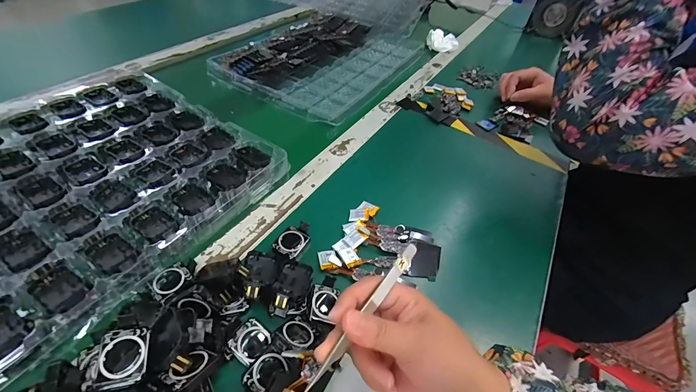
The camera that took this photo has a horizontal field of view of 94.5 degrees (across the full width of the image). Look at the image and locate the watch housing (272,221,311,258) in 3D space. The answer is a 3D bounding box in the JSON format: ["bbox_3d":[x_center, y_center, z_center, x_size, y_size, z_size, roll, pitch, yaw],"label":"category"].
[{"bbox_3d":[-0.063,0.050,0.373,0.029,0.010,0.046,27,49,19],"label":"watch housing"}]

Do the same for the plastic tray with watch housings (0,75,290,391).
[{"bbox_3d":[-0.355,0.022,0.345,0.356,0.044,0.506,30,50,21],"label":"plastic tray with watch housings"}]

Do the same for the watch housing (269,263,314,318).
[{"bbox_3d":[-0.054,0.089,0.316,0.031,0.014,0.050,13,46,6],"label":"watch housing"}]

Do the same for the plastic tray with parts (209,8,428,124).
[{"bbox_3d":[-0.041,-0.322,0.732,0.318,0.027,0.463,22,47,14],"label":"plastic tray with parts"}]

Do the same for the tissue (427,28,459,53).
[{"bbox_3d":[0.246,-0.397,0.832,0.051,0.036,0.078,-25,55,-28],"label":"tissue"}]

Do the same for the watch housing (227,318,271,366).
[{"bbox_3d":[-0.085,0.130,0.283,0.032,0.015,0.034,30,50,22],"label":"watch housing"}]

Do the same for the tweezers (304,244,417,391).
[{"bbox_3d":[0.014,0.083,0.233,0.009,0.009,0.128,33,64,23],"label":"tweezers"}]

